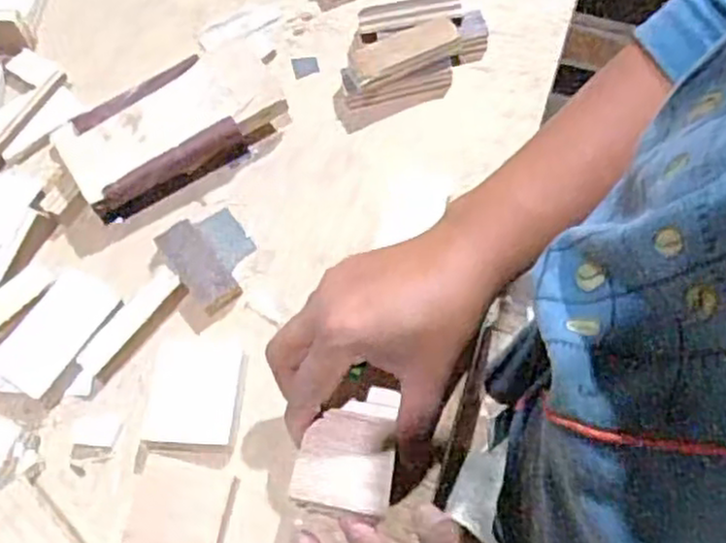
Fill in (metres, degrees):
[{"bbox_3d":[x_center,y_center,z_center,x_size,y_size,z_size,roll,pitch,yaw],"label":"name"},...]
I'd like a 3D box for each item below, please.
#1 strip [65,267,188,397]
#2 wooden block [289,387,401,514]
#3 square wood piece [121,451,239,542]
[{"bbox_3d":[-0.150,0.038,0.462,0.017,0.024,0.092,35,68,20],"label":"strip"},{"bbox_3d":[-0.008,0.094,0.402,0.051,0.017,0.070,7,62,7],"label":"wooden block"},{"bbox_3d":[-0.103,0.139,0.405,0.055,0.019,0.069,8,62,7],"label":"square wood piece"}]

